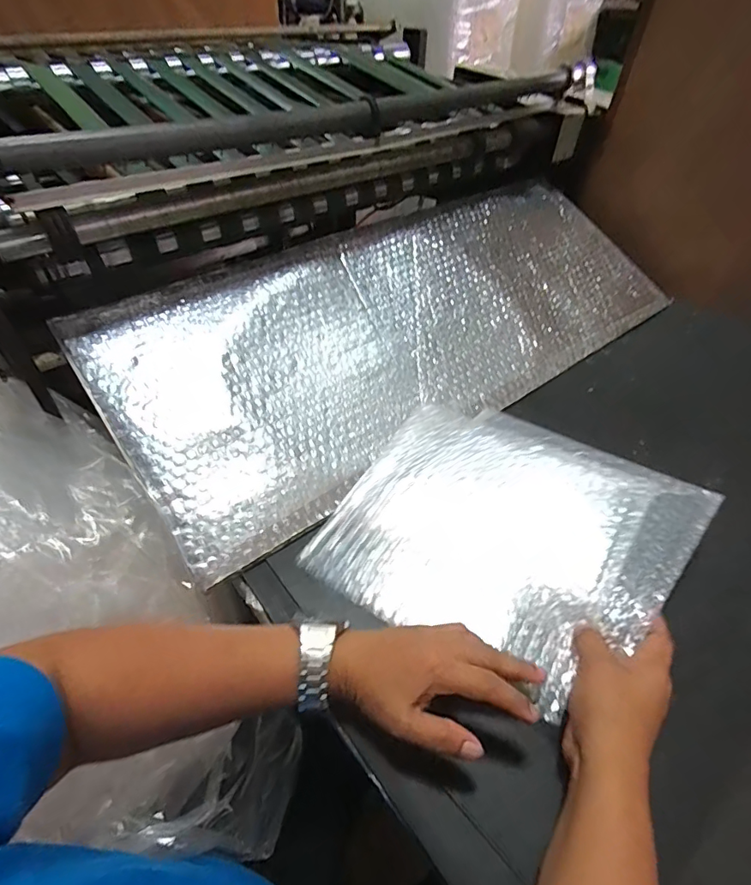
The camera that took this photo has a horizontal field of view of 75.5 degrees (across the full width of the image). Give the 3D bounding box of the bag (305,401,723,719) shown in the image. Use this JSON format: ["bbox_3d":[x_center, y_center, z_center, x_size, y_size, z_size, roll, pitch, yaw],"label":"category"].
[{"bbox_3d":[0.114,0.079,0.455,0.281,0.020,0.266,31,65,30],"label":"bag"}]

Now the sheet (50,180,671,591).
[{"bbox_3d":[0.062,-0.163,0.633,0.769,0.015,0.310,-29,77,-26],"label":"sheet"}]

